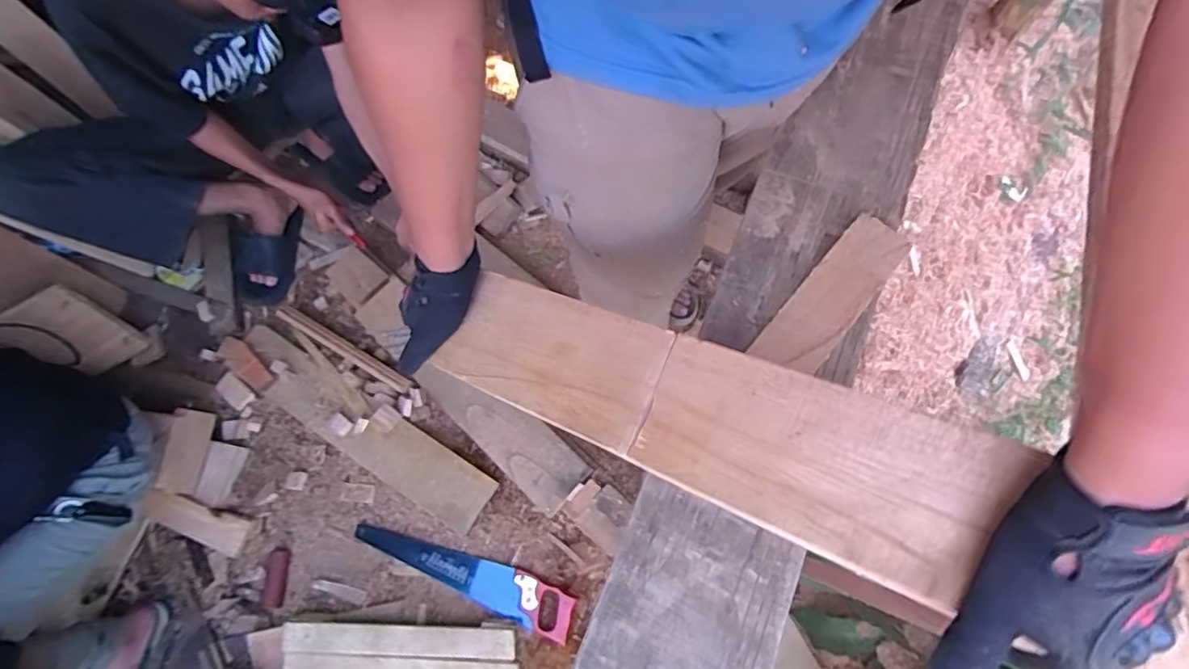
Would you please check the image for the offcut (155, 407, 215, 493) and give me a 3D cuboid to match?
[{"bbox_3d":[-0.832,0.234,1.147,0.021,0.094,0.164,-4,70,19],"label":"offcut"}]

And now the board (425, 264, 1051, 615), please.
[{"bbox_3d":[0.056,0.054,0.487,0.482,0.009,0.118,20,79,32],"label":"board"}]

